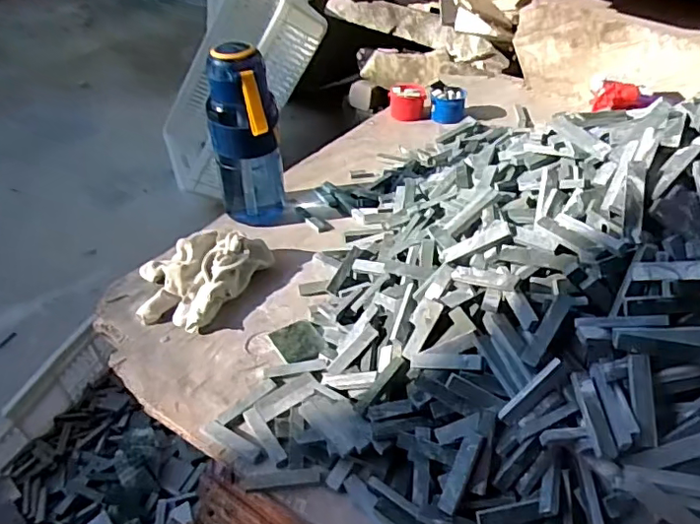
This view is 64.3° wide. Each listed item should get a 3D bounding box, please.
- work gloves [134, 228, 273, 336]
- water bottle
[{"bbox_3d":[-0.169,0.012,0.612,0.105,0.041,0.153,21,45,24],"label":"work gloves"},{"bbox_3d":[-0.123,-0.141,0.667,0.078,0.218,0.073,-3,40,-2],"label":"water bottle"}]

